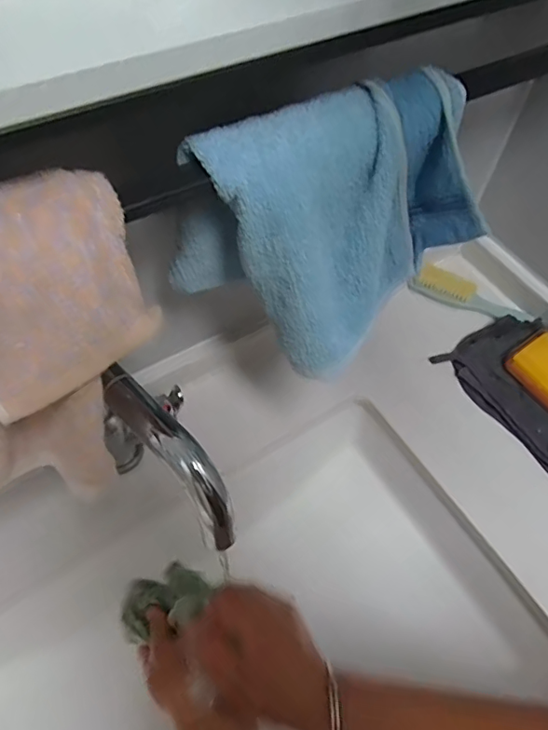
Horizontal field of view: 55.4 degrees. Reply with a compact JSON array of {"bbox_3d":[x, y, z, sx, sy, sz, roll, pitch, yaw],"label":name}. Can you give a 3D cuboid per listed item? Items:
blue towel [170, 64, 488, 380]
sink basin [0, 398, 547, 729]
[{"bbox_3d":[0.043,-0.086,0.363,0.201,0.164,0.091,-19,60,-15],"label":"blue towel"},{"bbox_3d":[-0.028,0.305,0.503,0.528,0.123,0.349,-27,63,-19],"label":"sink basin"}]

